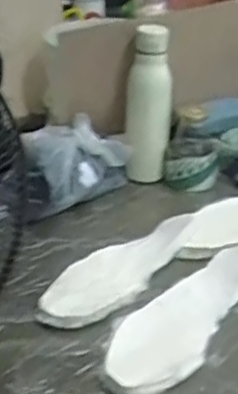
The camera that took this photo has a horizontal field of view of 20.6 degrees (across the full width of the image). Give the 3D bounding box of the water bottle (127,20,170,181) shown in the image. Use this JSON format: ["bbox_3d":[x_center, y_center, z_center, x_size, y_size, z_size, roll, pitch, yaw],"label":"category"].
[{"bbox_3d":[0.046,-0.143,1.030,0.071,0.228,0.060,0,29,3],"label":"water bottle"}]

